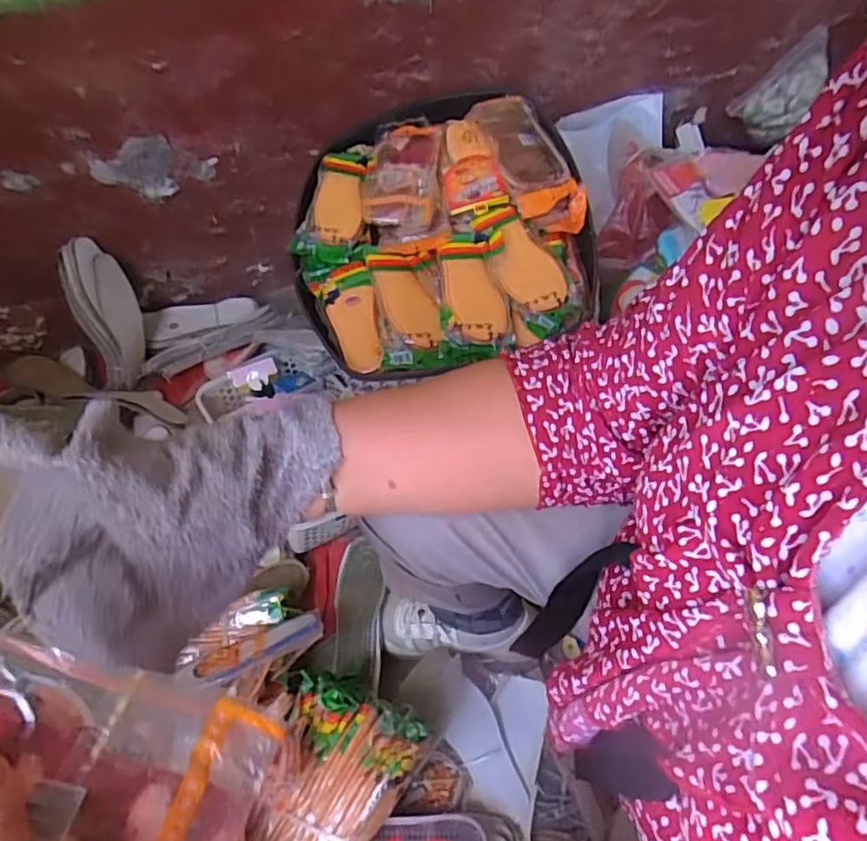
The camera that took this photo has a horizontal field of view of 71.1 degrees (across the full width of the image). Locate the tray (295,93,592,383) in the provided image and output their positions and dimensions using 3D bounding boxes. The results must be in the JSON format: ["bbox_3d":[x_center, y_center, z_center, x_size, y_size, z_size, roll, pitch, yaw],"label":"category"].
[{"bbox_3d":[0.001,-0.246,0.765,0.362,0.108,0.419,-9,57,-6],"label":"tray"}]

